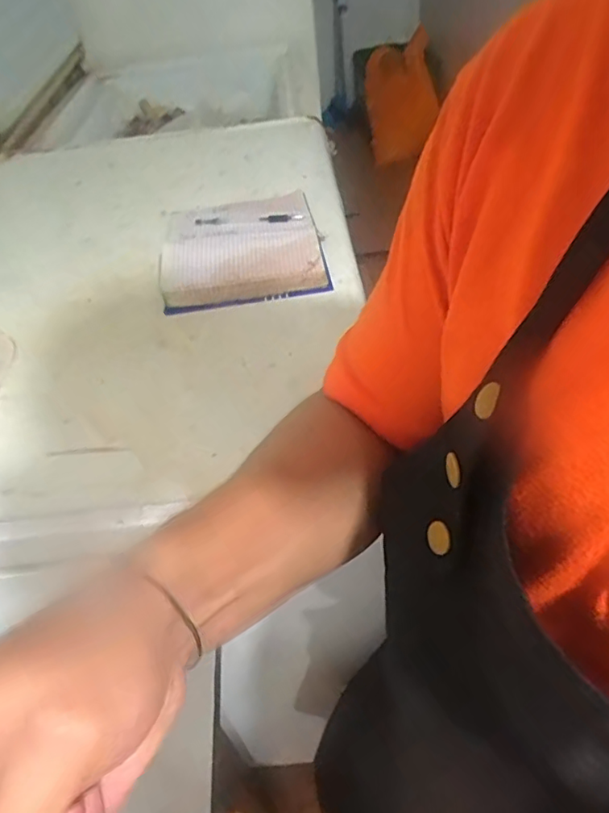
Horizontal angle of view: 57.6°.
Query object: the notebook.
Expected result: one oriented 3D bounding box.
[{"bbox_3d":[-0.091,-0.224,0.765,0.211,0.028,0.247,-10,45,-3],"label":"notebook"}]

